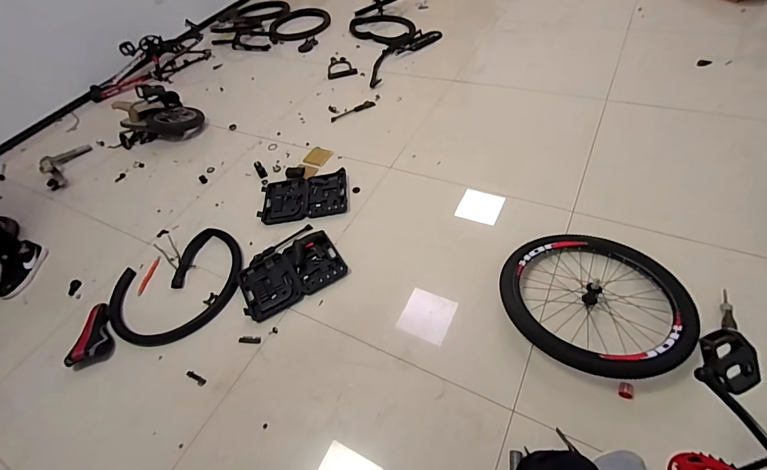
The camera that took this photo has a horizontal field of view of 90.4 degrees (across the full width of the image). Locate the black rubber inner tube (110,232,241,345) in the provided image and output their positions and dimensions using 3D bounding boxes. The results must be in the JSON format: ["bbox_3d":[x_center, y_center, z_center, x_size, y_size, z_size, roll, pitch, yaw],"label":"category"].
[{"bbox_3d":[-0.770,0.203,1.444,0.494,0.040,0.415,-29,52,-14],"label":"black rubber inner tube"}]

